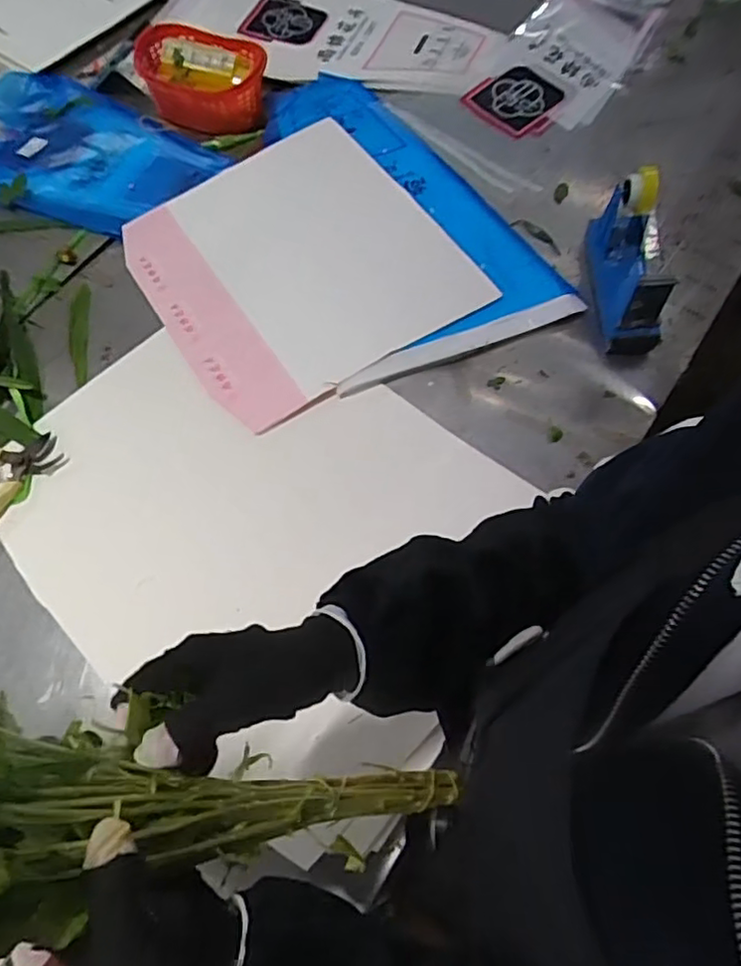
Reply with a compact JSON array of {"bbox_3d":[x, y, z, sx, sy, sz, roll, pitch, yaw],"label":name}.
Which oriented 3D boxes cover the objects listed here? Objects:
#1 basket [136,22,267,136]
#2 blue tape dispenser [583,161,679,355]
[{"bbox_3d":[-0.271,-0.649,1.004,0.207,0.082,0.140,-2,65,3],"label":"basket"},{"bbox_3d":[0.330,-0.279,0.775,0.082,0.132,0.193,0,65,3],"label":"blue tape dispenser"}]

